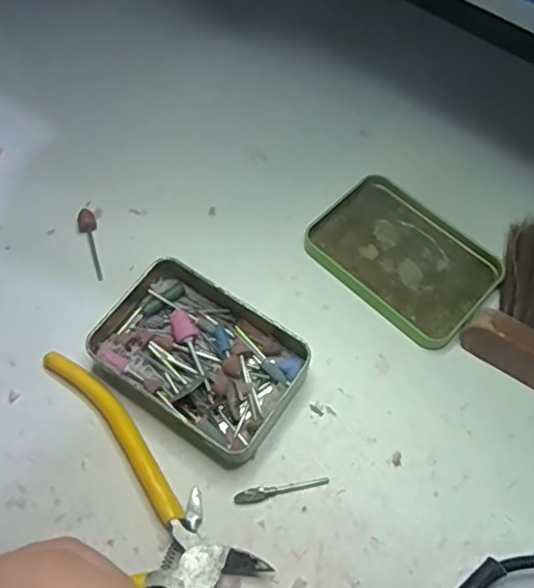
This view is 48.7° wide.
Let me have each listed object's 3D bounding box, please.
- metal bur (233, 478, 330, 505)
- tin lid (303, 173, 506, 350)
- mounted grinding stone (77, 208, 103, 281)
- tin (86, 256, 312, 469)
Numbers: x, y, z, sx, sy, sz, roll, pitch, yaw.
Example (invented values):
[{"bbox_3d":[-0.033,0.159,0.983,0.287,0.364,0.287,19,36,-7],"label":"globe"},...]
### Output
[{"bbox_3d":[0.007,0.090,0.274,0.044,0.004,0.006,-11,63,-8],"label":"metal bur"},{"bbox_3d":[0.078,-0.023,0.334,0.098,0.008,0.073,41,68,17],"label":"tin lid"},{"bbox_3d":[-0.097,-0.028,0.328,0.010,0.009,0.043,-19,65,-12],"label":"mounted grinding stone"},{"bbox_3d":[-0.033,0.030,0.293,0.097,0.024,0.074,33,66,14],"label":"tin"}]

